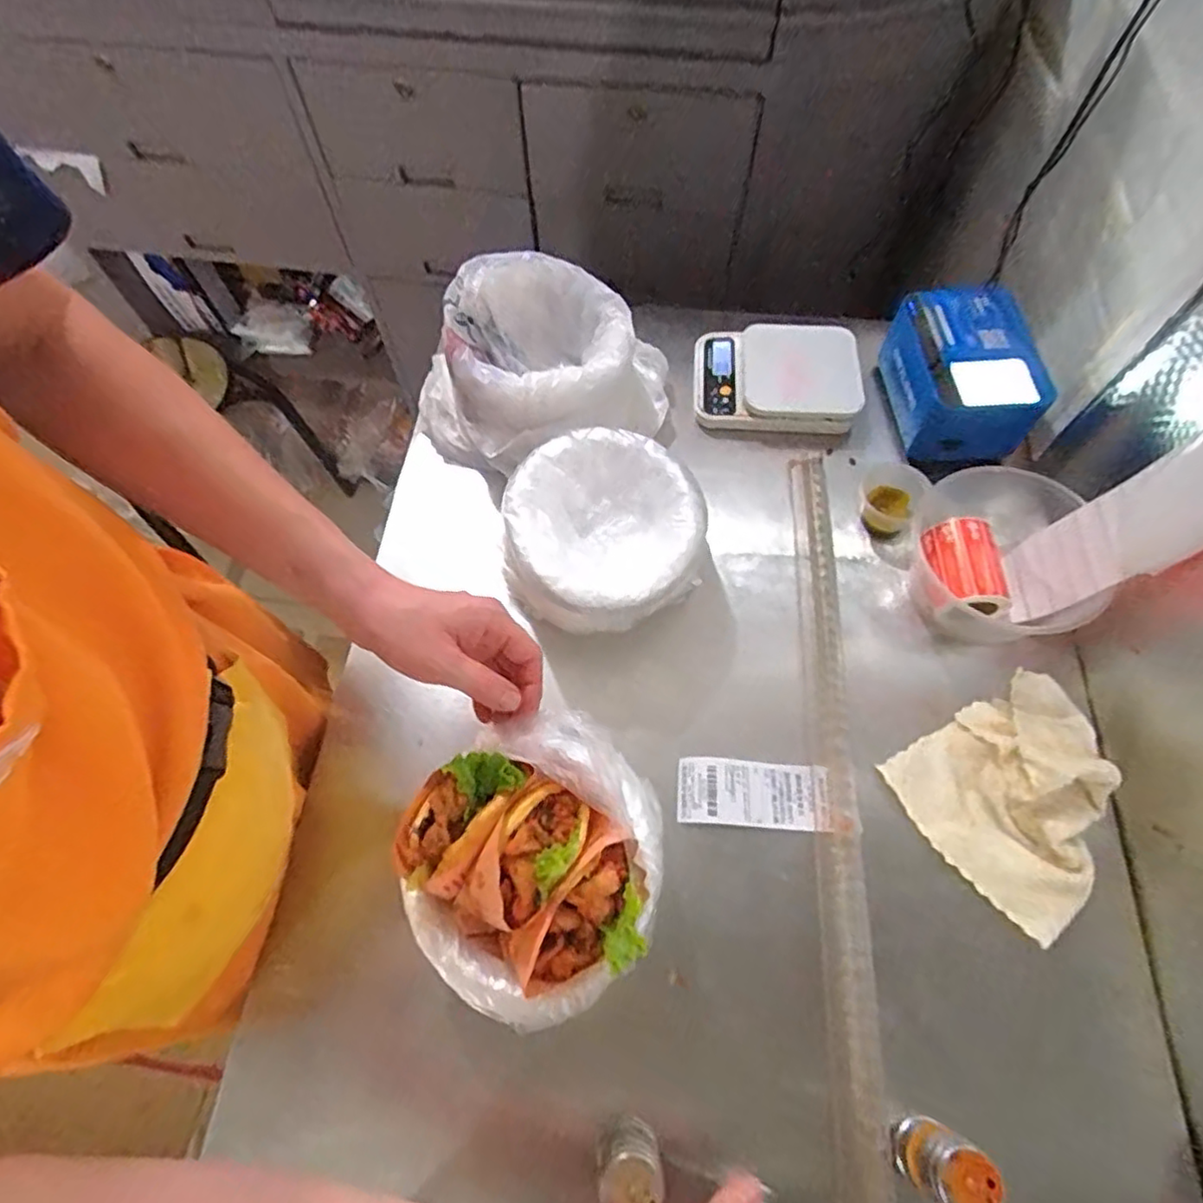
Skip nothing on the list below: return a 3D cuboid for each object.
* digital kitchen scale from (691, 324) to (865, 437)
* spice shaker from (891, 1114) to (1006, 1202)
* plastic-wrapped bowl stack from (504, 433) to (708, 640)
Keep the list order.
[{"bbox_3d":[0.201,-0.259,0.764,0.184,0.036,0.152,8,65,5],"label":"digital kitchen scale"},{"bbox_3d":[0.218,0.364,0.426,0.034,0.080,0.044,27,68,14],"label":"spice shaker"},{"bbox_3d":[-0.003,-0.060,0.640,0.189,0.107,0.195,2,64,3],"label":"plastic-wrapped bowl stack"}]

